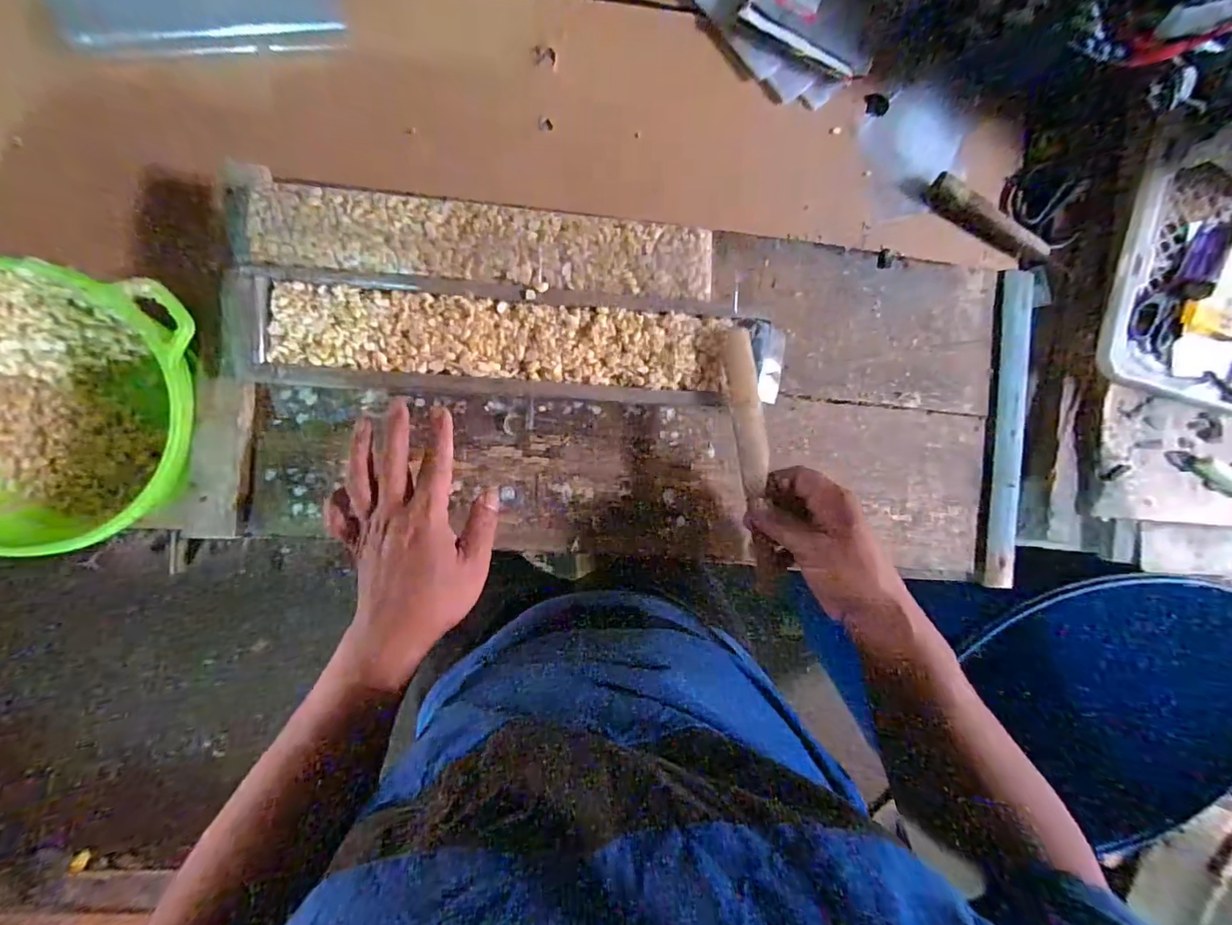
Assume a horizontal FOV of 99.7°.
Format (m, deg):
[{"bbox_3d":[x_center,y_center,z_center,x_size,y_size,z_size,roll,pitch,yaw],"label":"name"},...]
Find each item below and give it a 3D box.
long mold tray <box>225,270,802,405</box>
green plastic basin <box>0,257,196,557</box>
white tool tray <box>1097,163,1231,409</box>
[{"bbox_3d":[-0.076,-0.097,0.444,0.438,0.044,0.081,3,94,-6],"label":"long mold tray"},{"bbox_3d":[-0.433,-0.041,0.415,0.202,0.096,0.207,0,95,-5],"label":"green plastic basin"},{"bbox_3d":[0.665,-0.180,0.571,0.272,0.034,0.231,12,88,-6],"label":"white tool tray"}]

